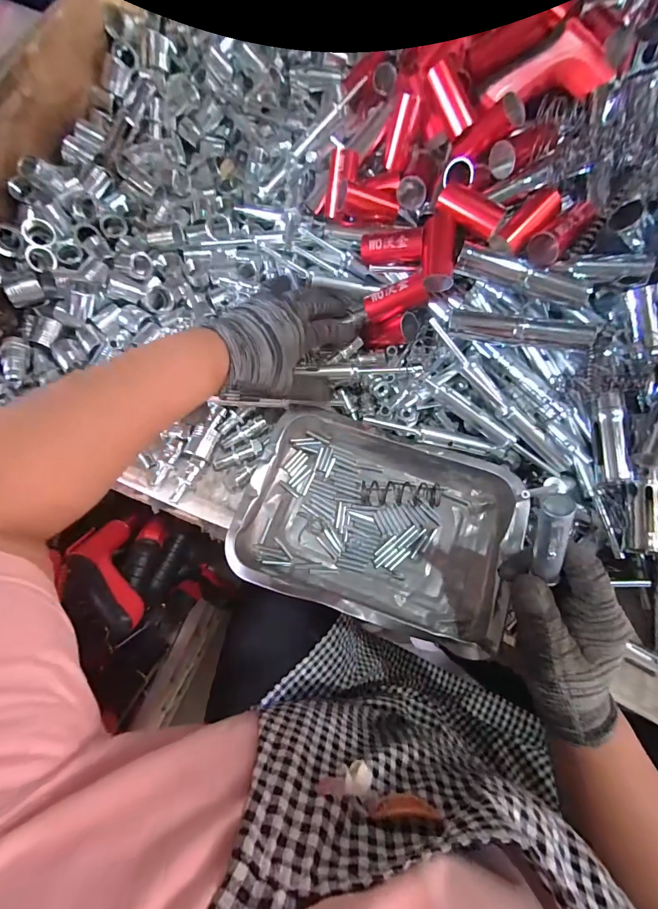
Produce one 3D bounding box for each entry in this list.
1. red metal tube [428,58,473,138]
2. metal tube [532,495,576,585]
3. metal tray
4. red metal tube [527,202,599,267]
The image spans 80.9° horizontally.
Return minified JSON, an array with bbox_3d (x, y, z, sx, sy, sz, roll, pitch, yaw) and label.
[{"bbox_3d":[0.118,-0.345,0.374,0.017,0.021,0.060,-39,107,-11],"label":"red metal tube"},{"bbox_3d":[0.142,0.059,0.247,0.019,0.084,0.017,-26,41,-8],"label":"metal tube"},{"bbox_3d":[0.044,0.061,0.375,0.248,0.052,0.181,18,75,4],"label":"metal tray"},{"bbox_3d":[0.227,-0.213,0.372,0.066,0.039,0.030,-40,79,-11],"label":"red metal tube"}]

